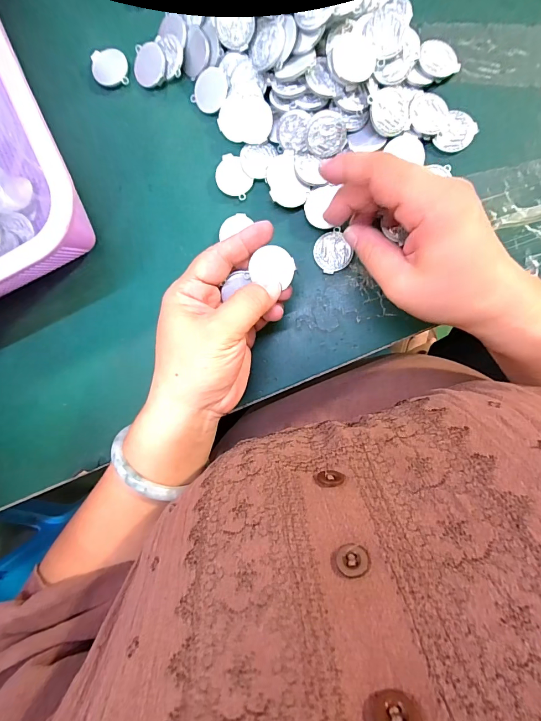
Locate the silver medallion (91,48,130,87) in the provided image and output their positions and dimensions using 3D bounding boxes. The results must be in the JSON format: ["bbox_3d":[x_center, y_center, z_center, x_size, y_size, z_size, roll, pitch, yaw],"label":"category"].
[{"bbox_3d":[-0.131,-0.239,0.285,0.029,0.007,0.029,-5,90,6],"label":"silver medallion"}]

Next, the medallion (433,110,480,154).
[{"bbox_3d":[0.135,-0.165,0.254,0.024,0.005,0.030,31,94,5],"label":"medallion"}]

